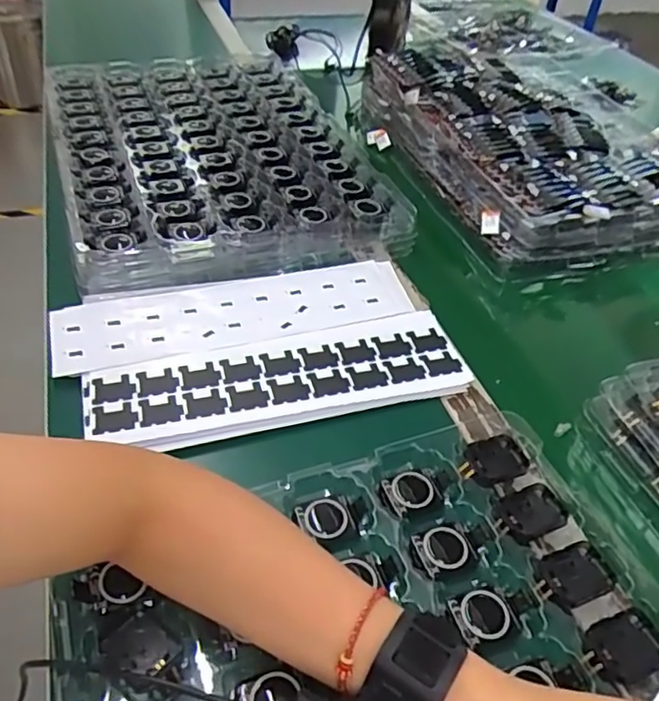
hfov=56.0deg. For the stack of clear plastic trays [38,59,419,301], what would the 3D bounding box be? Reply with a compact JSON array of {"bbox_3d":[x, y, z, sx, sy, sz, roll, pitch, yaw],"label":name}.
[{"bbox_3d":[-0.138,-0.233,0.719,0.329,0.054,0.435,-12,45,-17],"label":"stack of clear plastic trays"}]

